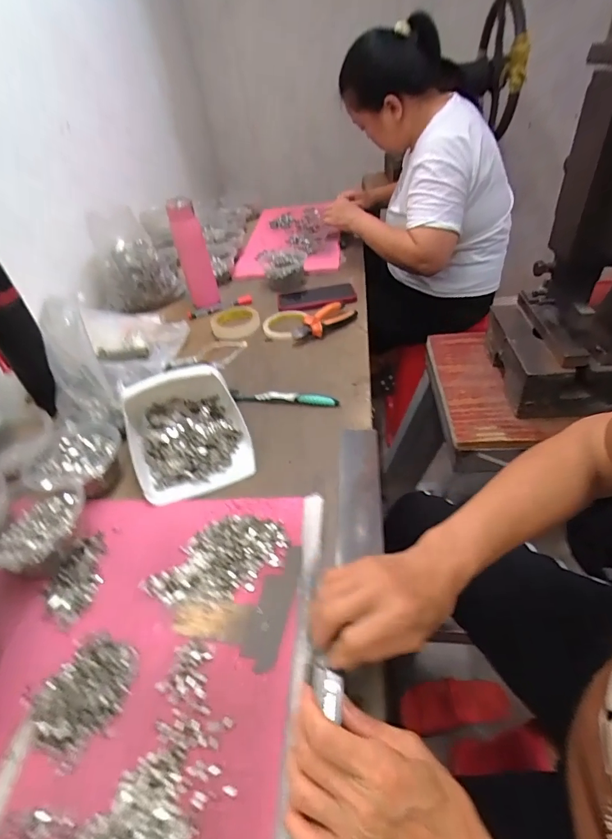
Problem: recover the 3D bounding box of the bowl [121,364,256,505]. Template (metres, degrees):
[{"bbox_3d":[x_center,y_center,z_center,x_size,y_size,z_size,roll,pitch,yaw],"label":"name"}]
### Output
[{"bbox_3d":[-0.166,0.004,0.573,0.155,0.081,0.183,-19,42,-13],"label":"bowl"}]

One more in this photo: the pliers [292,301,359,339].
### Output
[{"bbox_3d":[0.032,-0.190,0.809,0.142,0.030,0.059,-33,46,-26],"label":"pliers"}]

